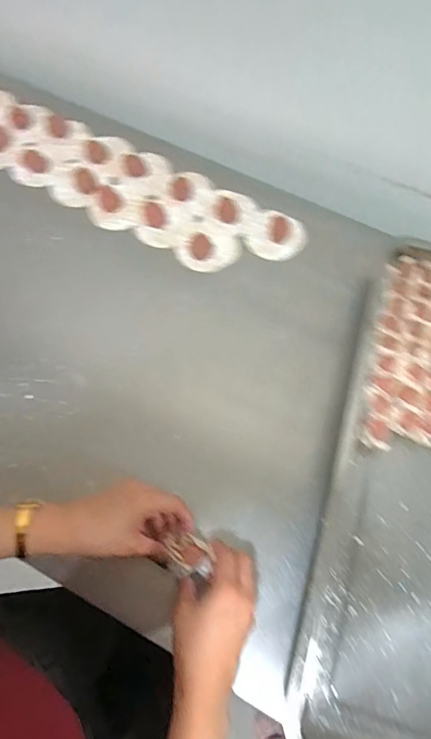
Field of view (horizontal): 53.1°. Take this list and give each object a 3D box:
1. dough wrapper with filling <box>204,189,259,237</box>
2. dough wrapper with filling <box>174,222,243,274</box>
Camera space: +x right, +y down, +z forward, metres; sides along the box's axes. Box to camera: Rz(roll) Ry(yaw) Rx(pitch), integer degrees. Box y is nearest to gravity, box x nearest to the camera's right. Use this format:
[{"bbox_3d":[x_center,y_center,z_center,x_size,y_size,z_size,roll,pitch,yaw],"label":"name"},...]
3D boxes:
[{"bbox_3d":[0.024,-0.234,0.640,0.079,0.012,0.071,16,69,7],"label":"dough wrapper with filling"},{"bbox_3d":[-0.010,-0.174,0.614,0.079,0.023,0.082,0,68,1],"label":"dough wrapper with filling"}]

